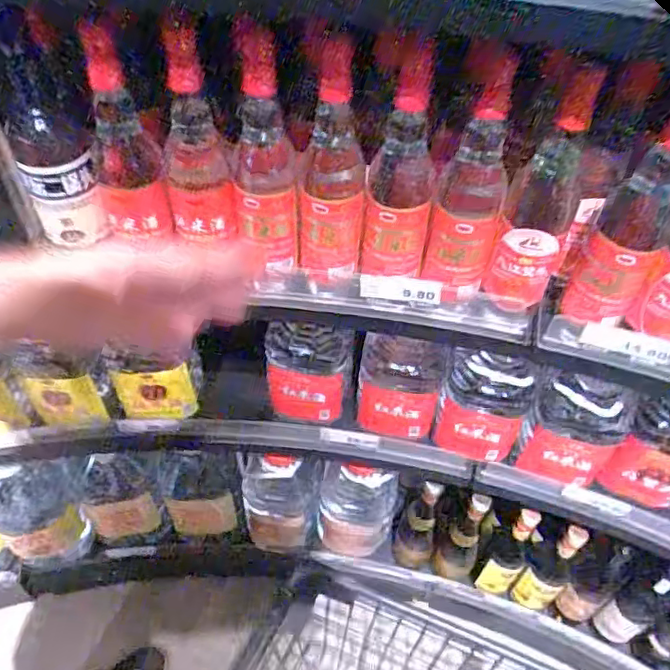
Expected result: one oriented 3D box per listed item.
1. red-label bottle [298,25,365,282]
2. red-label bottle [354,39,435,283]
[{"bbox_3d":[-0.003,-0.172,0.618,0.072,0.251,0.064,2,49,-1],"label":"red-label bottle"},{"bbox_3d":[0.070,-0.168,0.608,0.075,0.237,0.059,8,49,5],"label":"red-label bottle"}]

